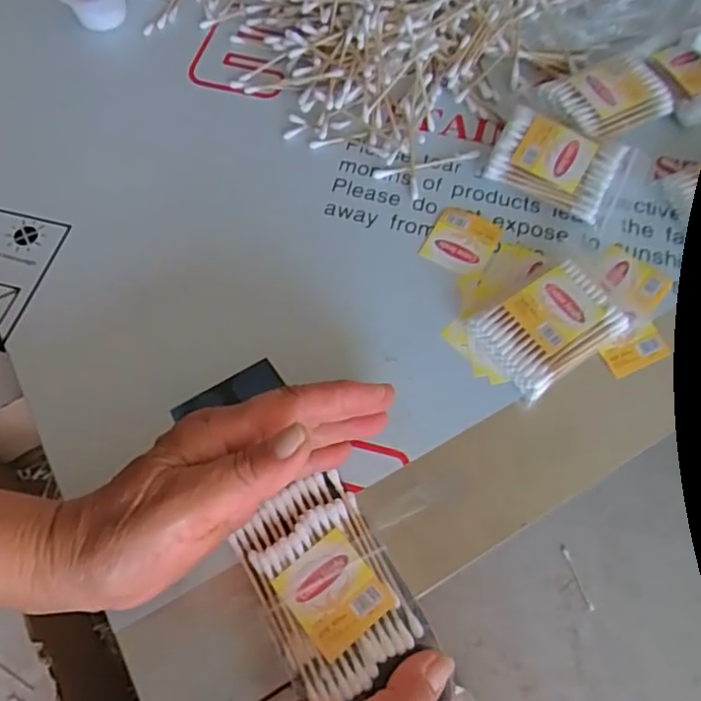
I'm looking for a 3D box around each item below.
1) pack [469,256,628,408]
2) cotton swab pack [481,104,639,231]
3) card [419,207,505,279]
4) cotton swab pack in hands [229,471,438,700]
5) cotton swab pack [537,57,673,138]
[{"bbox_3d":[0.110,-0.012,0.335,0.073,0.022,0.054,-33,71,-14],"label":"pack"},{"bbox_3d":[0.135,-0.120,0.381,0.083,0.024,0.056,26,69,10],"label":"cotton swab pack"},{"bbox_3d":[0.070,-0.069,0.368,0.038,0.004,0.045,29,74,11],"label":"card"},{"bbox_3d":[-0.011,0.107,0.277,0.059,0.014,0.090,-29,70,-12],"label":"cotton swab pack in hands"},{"bbox_3d":[0.176,-0.173,0.407,0.083,0.014,0.052,-24,69,-11],"label":"cotton swab pack"}]

